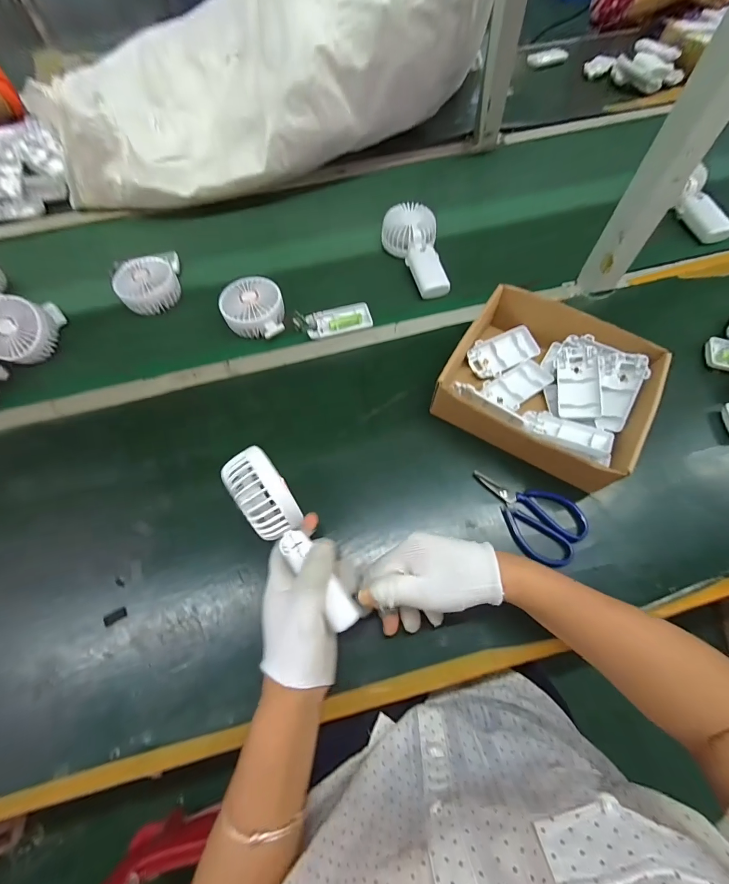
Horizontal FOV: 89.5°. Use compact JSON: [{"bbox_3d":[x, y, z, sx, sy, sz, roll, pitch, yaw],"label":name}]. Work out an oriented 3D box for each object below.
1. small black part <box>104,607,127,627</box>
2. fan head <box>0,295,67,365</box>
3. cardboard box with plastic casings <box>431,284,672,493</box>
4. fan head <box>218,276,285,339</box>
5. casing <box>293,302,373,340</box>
[{"bbox_3d":[-0.262,0.183,0.385,0.021,0.004,0.011,-34,70,-12],"label":"small black part"},{"bbox_3d":[-0.499,-0.162,0.543,0.081,0.071,0.091,-16,98,-10],"label":"fan head"},{"bbox_3d":[0.214,-0.071,0.440,0.212,0.067,0.188,31,71,14],"label":"cardboard box with plastic casings"},{"bbox_3d":[-0.163,-0.192,0.538,0.086,0.041,0.090,-1,67,2],"label":"fan head"},{"bbox_3d":[-0.047,-0.183,0.542,0.111,0.015,0.048,-13,67,-3],"label":"casing"}]

